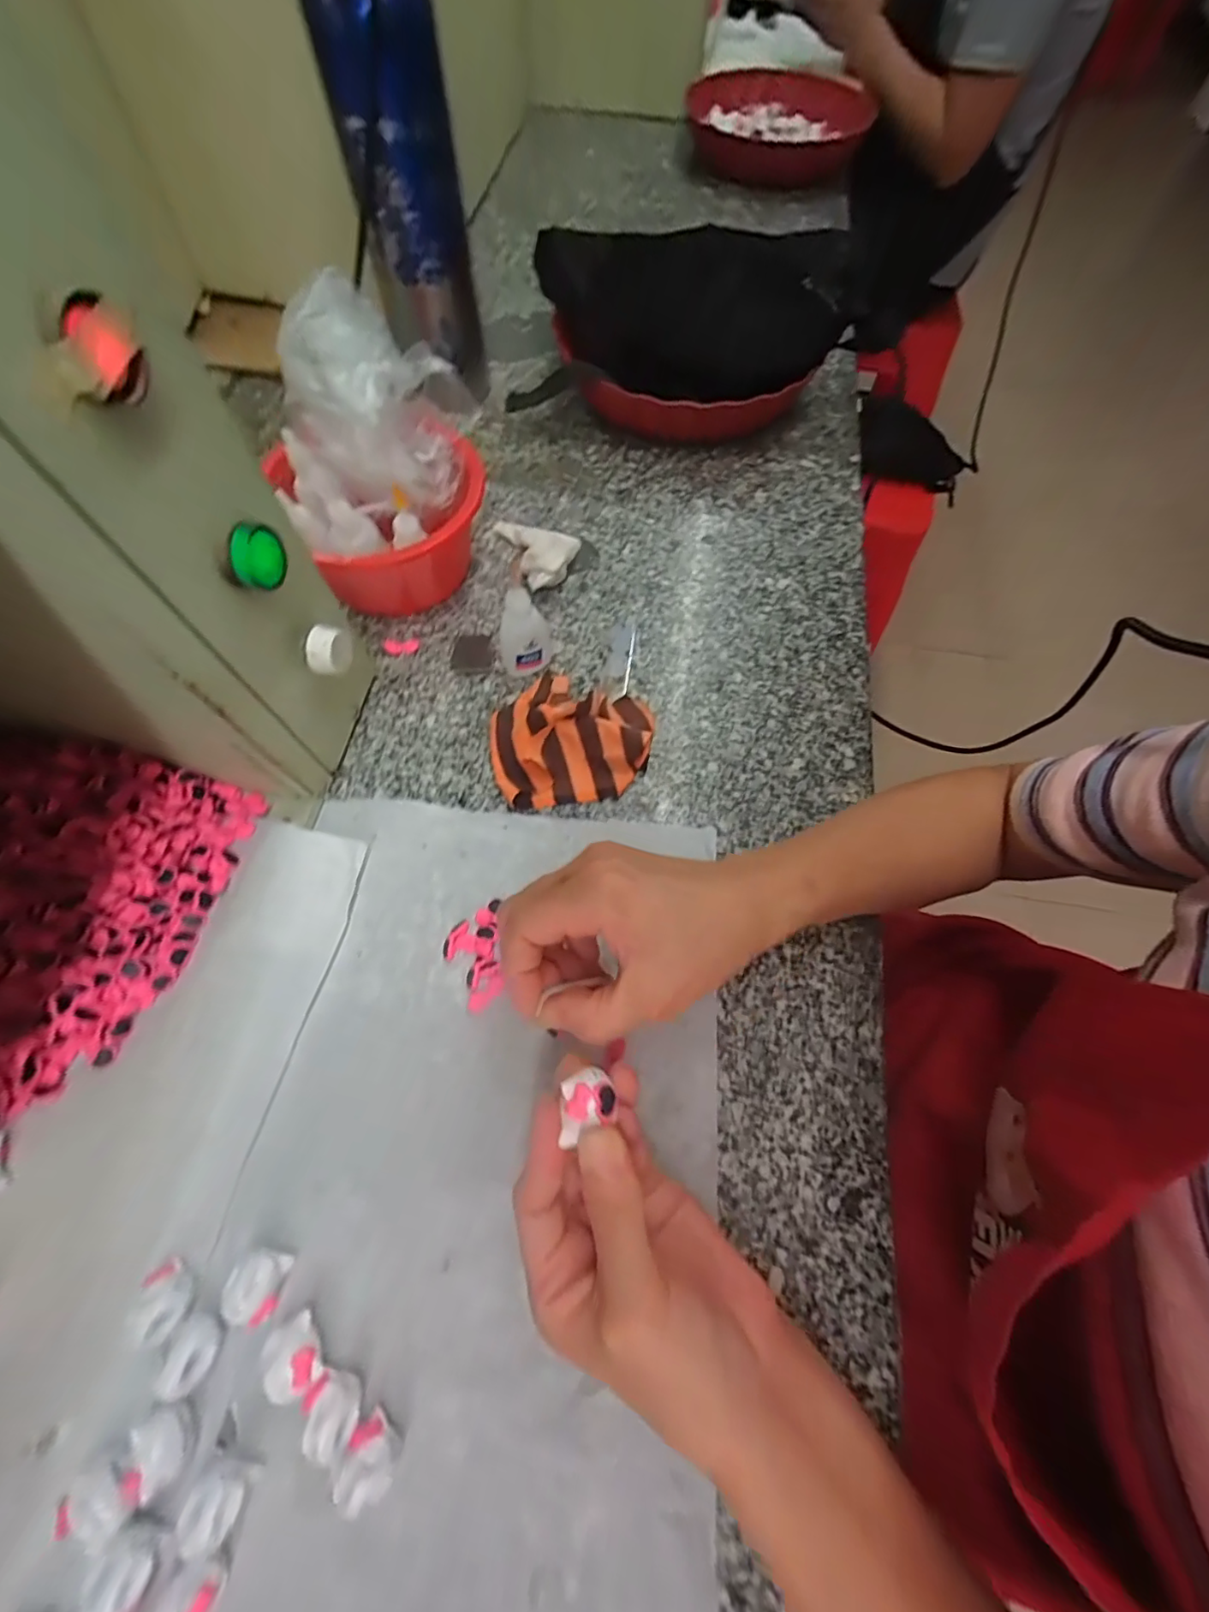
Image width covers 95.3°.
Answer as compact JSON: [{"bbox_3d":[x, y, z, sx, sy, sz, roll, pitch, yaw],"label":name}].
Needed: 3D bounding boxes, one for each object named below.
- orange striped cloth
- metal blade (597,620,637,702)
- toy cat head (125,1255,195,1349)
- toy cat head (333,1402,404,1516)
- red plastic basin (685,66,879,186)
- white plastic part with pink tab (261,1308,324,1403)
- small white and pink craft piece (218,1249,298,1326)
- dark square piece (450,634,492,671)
[{"bbox_3d":[-0.021,-0.052,0.364,0.107,0.027,0.096,-8,67,-6],"label":"orange striped cloth"},{"bbox_3d":[0.011,-0.107,0.401,0.020,0.004,0.068,14,66,3],"label":"metal blade"},{"bbox_3d":[-0.194,0.216,0.240,0.022,0.012,0.026,-35,72,-17],"label":"toy cat head"},{"bbox_3d":[-0.096,0.266,0.223,0.023,0.020,0.024,36,69,13],"label":"toy cat head"},{"bbox_3d":[0.226,-0.911,0.745,0.227,0.064,0.249,1,65,-2],"label":"red plastic basin"},{"bbox_3d":[-0.132,0.234,0.235,0.018,0.020,0.023,-31,71,-15],"label":"white plastic part with pink tab"},{"bbox_3d":[-0.155,0.213,0.246,0.021,0.016,0.023,19,67,6],"label":"small white and pink craft piece"},{"bbox_3d":[-0.095,-0.112,0.399,0.028,0.006,0.031,4,66,-1],"label":"dark square piece"}]

